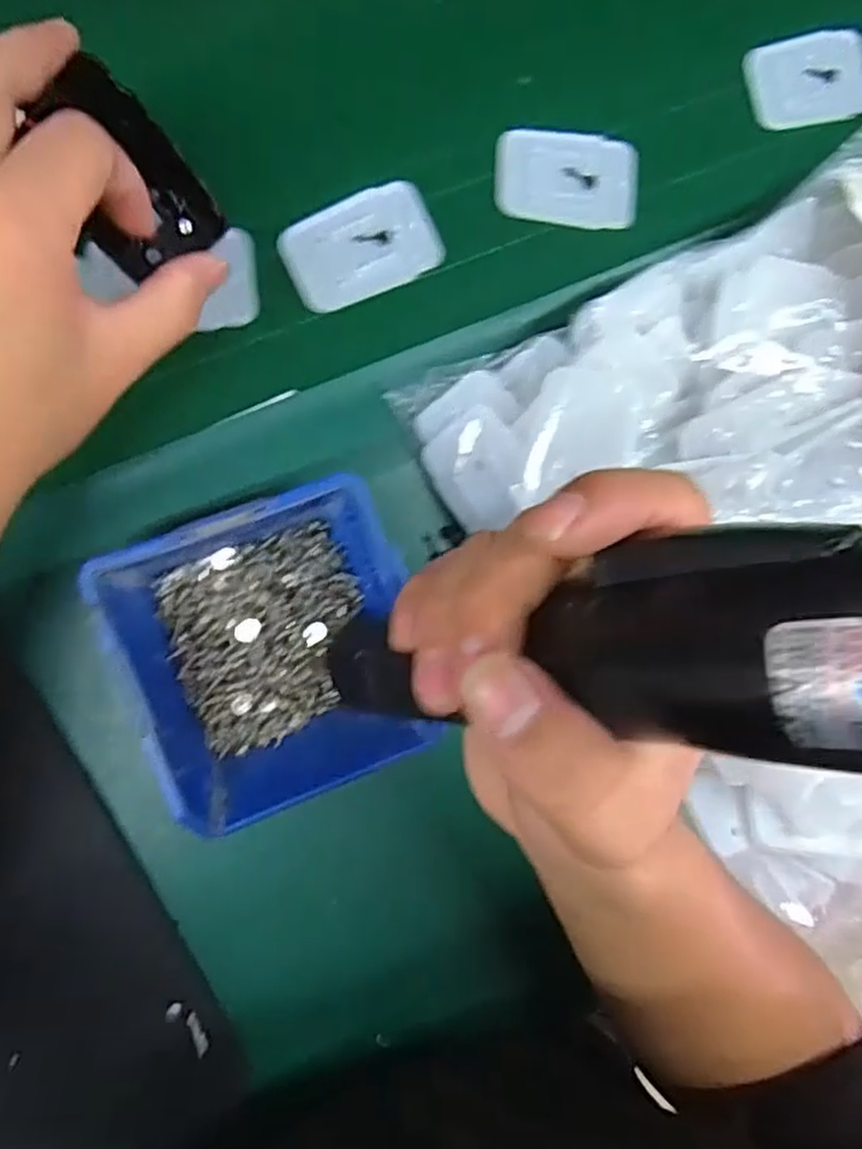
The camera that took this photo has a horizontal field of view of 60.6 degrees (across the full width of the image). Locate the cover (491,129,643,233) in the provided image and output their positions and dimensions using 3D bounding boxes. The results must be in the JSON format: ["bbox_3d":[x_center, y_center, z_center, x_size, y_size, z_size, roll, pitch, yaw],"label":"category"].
[{"bbox_3d":[0.069,-0.199,0.371,0.072,0.005,0.045,4,91,-13],"label":"cover"}]

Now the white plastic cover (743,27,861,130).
[{"bbox_3d":[0.202,-0.263,0.391,0.070,0.006,0.046,-14,94,-12],"label":"white plastic cover"}]

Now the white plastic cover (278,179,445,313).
[{"bbox_3d":[-0.033,-0.156,0.352,0.072,0.004,0.043,-28,97,-11],"label":"white plastic cover"}]

